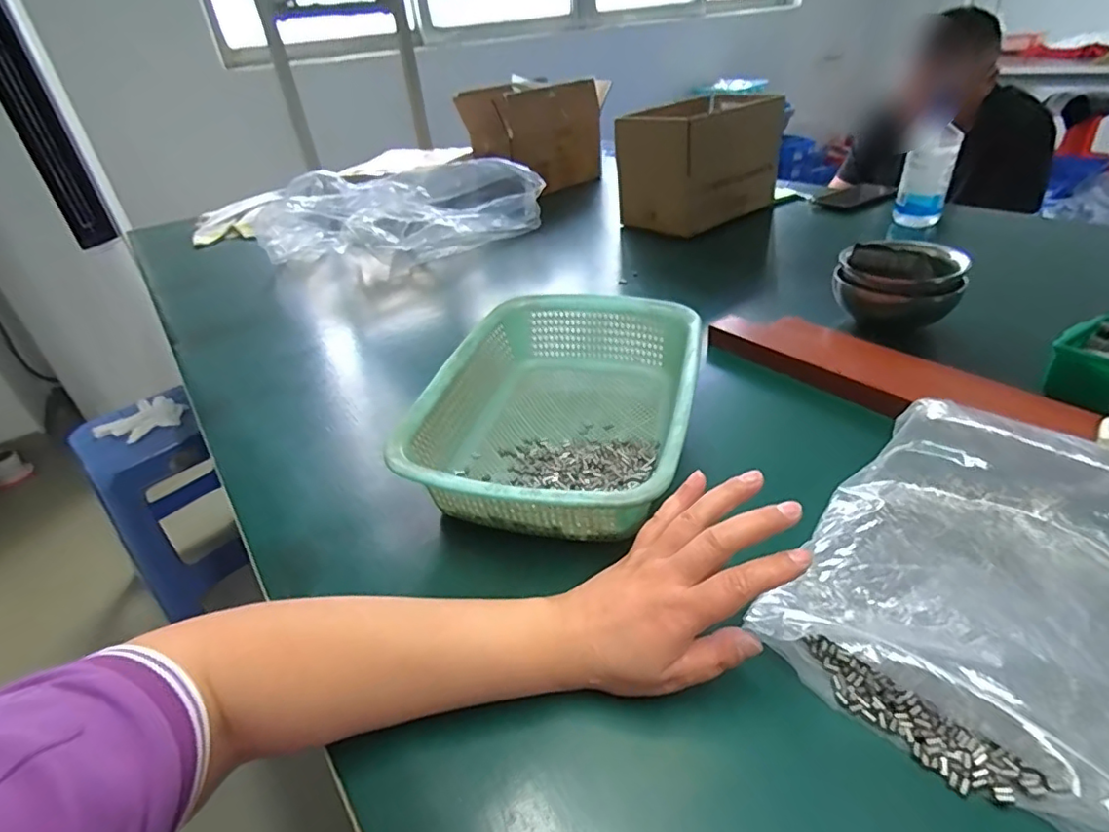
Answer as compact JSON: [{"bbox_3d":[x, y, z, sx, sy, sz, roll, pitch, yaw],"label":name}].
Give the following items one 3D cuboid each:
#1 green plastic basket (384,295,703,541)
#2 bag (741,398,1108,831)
[{"bbox_3d":[0.010,-0.004,0.515,0.219,0.086,0.299,5,36,16],"label":"green plastic basket"},{"bbox_3d":[0.261,0.090,0.347,0.185,0.061,0.240,24,45,36],"label":"bag"}]

